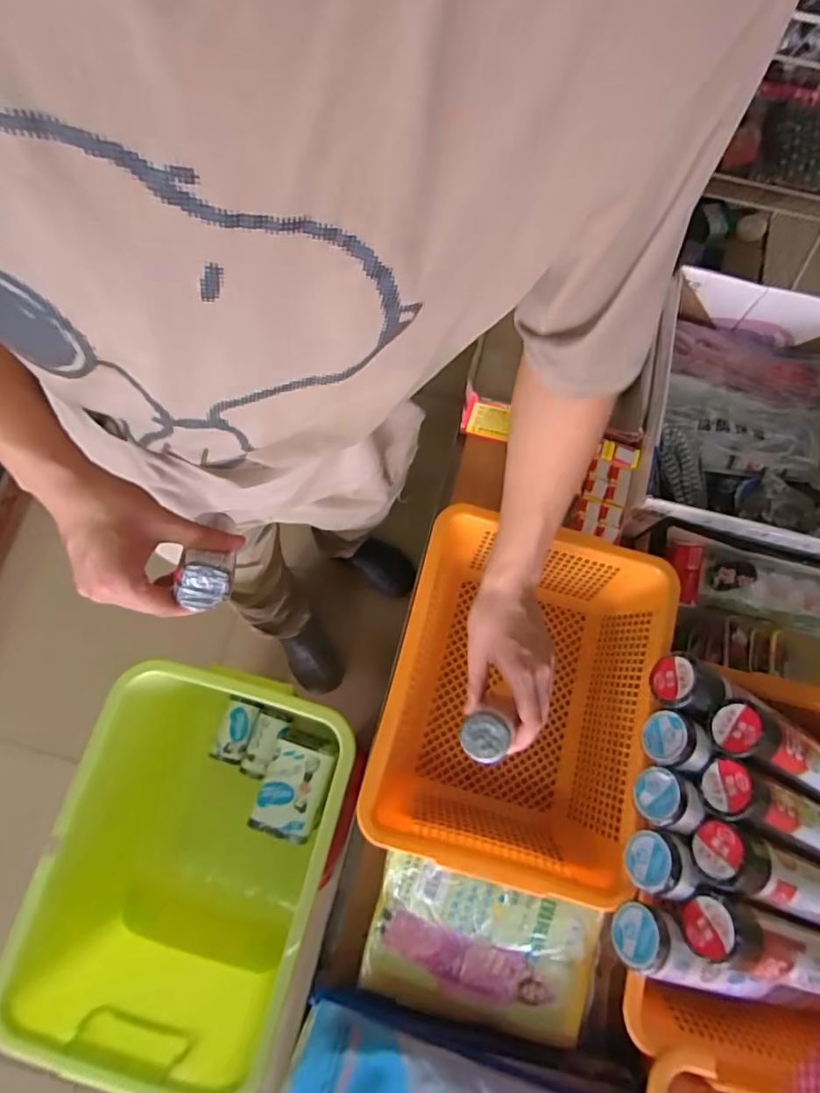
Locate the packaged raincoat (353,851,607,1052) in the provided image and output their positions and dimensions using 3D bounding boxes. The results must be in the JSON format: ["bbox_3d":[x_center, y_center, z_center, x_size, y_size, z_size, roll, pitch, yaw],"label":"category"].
[{"bbox_3d":[0.073,0.422,0.566,0.230,0.017,0.158,13,95,3],"label":"packaged raincoat"}]

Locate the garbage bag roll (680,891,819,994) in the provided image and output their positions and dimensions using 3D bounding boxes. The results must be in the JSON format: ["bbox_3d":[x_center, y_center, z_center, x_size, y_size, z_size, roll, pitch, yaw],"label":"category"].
[{"bbox_3d":[0.356,0.377,0.503,0.241,0.052,0.051,28,75,-19],"label":"garbage bag roll"}]

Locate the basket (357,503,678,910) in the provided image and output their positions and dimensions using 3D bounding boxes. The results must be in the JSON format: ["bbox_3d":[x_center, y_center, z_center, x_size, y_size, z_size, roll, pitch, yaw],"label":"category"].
[{"bbox_3d":[0.123,0.169,0.639,0.278,0.140,0.368,15,75,3],"label":"basket"}]

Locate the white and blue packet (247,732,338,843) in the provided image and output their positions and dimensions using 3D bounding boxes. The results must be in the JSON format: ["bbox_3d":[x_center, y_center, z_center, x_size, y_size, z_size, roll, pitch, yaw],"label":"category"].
[{"bbox_3d":[-0.198,0.410,0.931,0.108,0.053,0.153,16,75,3],"label":"white and blue packet"}]

